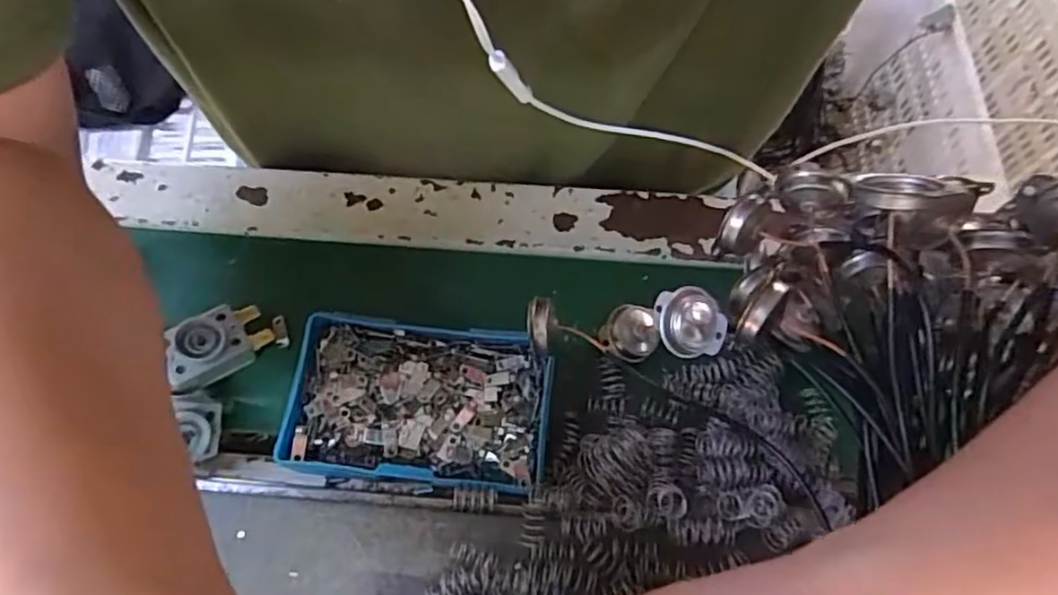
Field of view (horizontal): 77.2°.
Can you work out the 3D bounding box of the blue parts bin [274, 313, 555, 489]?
[{"bbox_3d":[-0.049,0.050,0.309,0.114,0.033,0.070,6,70,3],"label":"blue parts bin"}]

